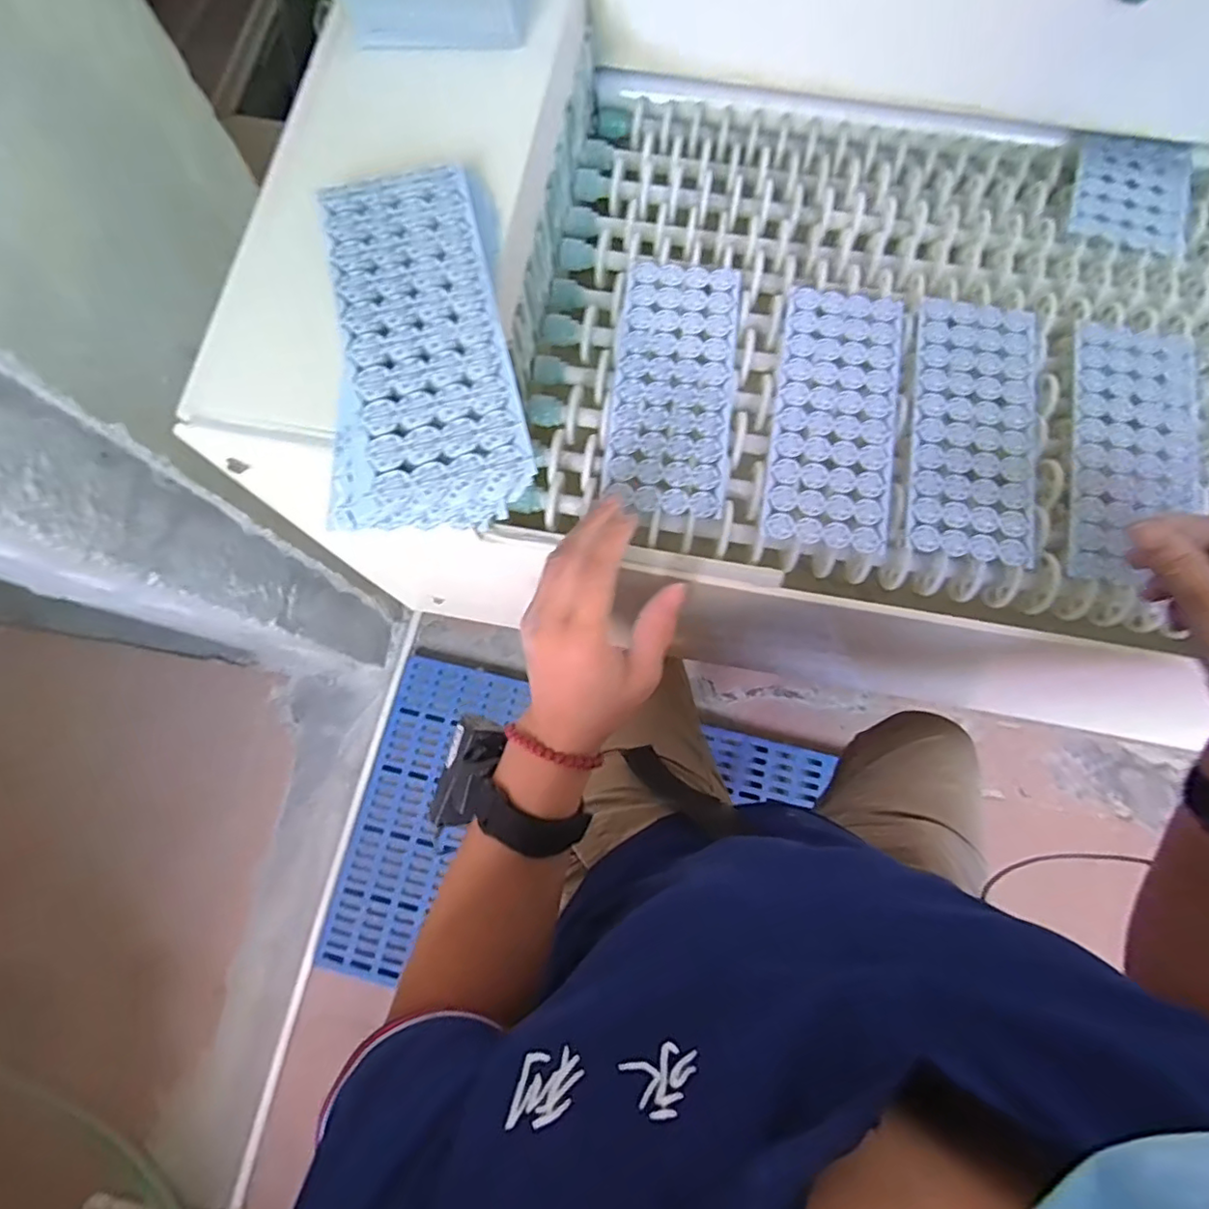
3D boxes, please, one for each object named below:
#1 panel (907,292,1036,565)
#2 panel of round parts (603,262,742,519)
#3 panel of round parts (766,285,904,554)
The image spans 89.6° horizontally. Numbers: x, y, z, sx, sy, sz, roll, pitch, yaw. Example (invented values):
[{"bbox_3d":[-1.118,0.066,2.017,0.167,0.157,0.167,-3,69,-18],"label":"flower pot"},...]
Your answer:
[{"bbox_3d":[0.256,-0.124,0.419,0.083,0.004,0.193,10,77,3],"label":"panel"},{"bbox_3d":[0.050,-0.156,0.435,0.085,0.015,0.197,5,76,2],"label":"panel of round parts"},{"bbox_3d":[0.162,-0.134,0.423,0.087,0.004,0.198,9,77,2],"label":"panel of round parts"}]

